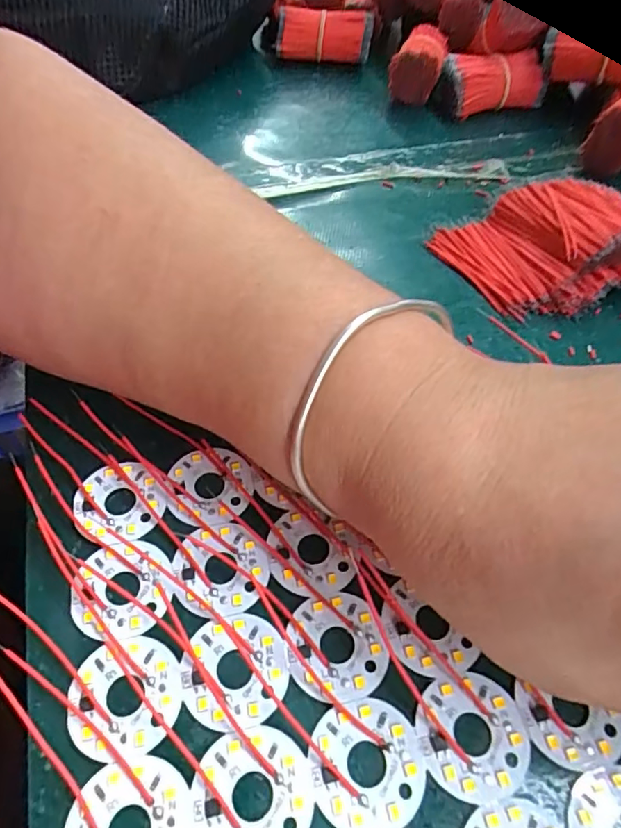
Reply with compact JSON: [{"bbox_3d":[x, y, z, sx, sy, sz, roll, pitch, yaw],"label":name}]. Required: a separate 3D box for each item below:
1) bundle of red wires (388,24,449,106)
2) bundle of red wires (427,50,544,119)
[{"bbox_3d":[0.079,-0.256,0.388,0.037,0.036,0.060,11,54,6],"label":"bundle of red wires"},{"bbox_3d":[0.122,-0.229,0.369,0.077,0.033,0.026,-14,55,-12],"label":"bundle of red wires"}]

